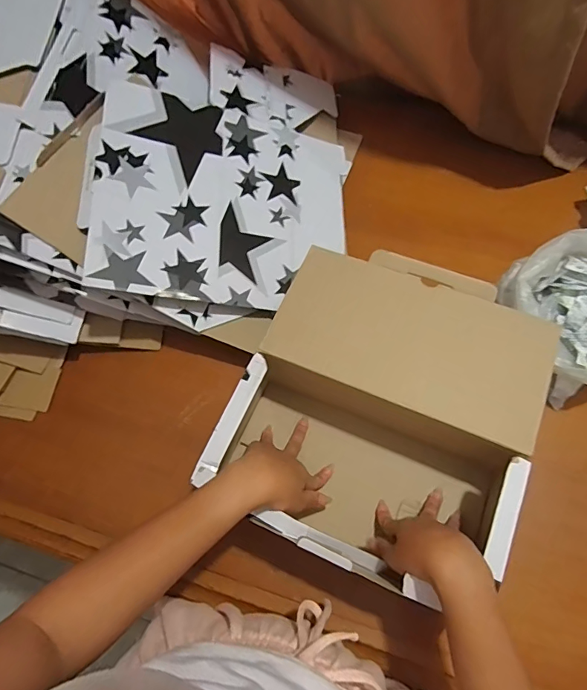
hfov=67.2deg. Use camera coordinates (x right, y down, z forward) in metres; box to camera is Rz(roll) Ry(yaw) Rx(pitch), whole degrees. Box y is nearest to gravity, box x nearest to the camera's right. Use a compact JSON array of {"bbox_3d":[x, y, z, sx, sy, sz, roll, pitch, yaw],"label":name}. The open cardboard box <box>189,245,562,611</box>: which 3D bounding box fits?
[{"bbox_3d":[0.098,0.066,0.492,0.276,0.129,0.283,24,70,13],"label":"open cardboard box"}]

